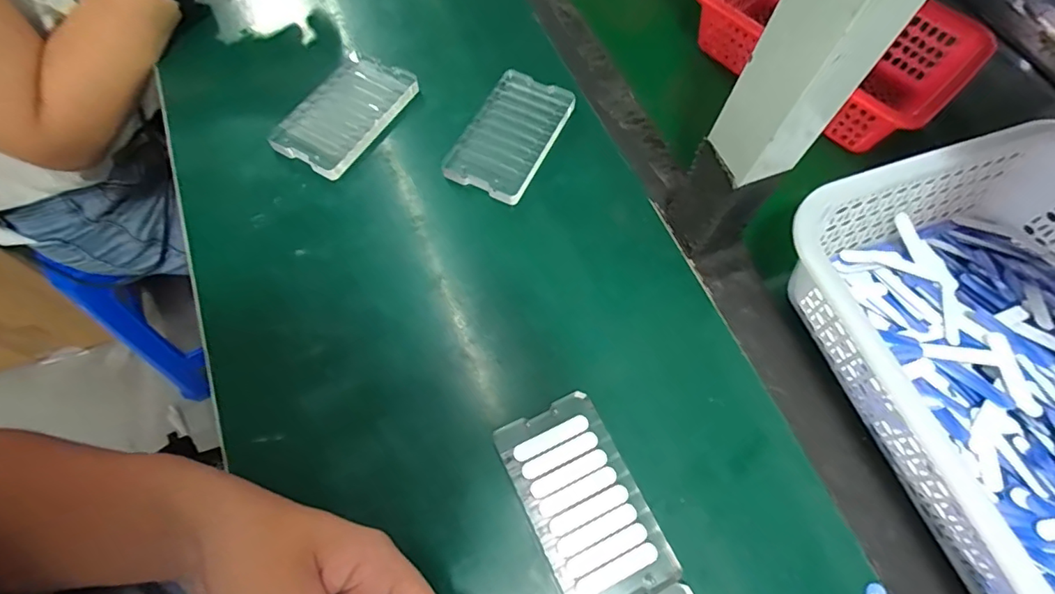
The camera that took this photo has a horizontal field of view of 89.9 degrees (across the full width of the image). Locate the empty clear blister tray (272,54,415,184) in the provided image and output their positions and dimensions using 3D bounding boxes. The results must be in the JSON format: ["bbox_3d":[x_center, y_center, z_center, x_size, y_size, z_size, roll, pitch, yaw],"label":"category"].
[{"bbox_3d":[-0.152,-0.157,0.443,0.066,0.015,0.120,29,67,11],"label":"empty clear blister tray"}]

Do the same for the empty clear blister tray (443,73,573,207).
[{"bbox_3d":[-0.014,-0.137,0.444,0.069,0.016,0.121,26,66,9],"label":"empty clear blister tray"}]

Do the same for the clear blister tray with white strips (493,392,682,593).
[{"bbox_3d":[0.035,0.126,0.325,0.068,0.011,0.122,-24,68,-13],"label":"clear blister tray with white strips"}]

